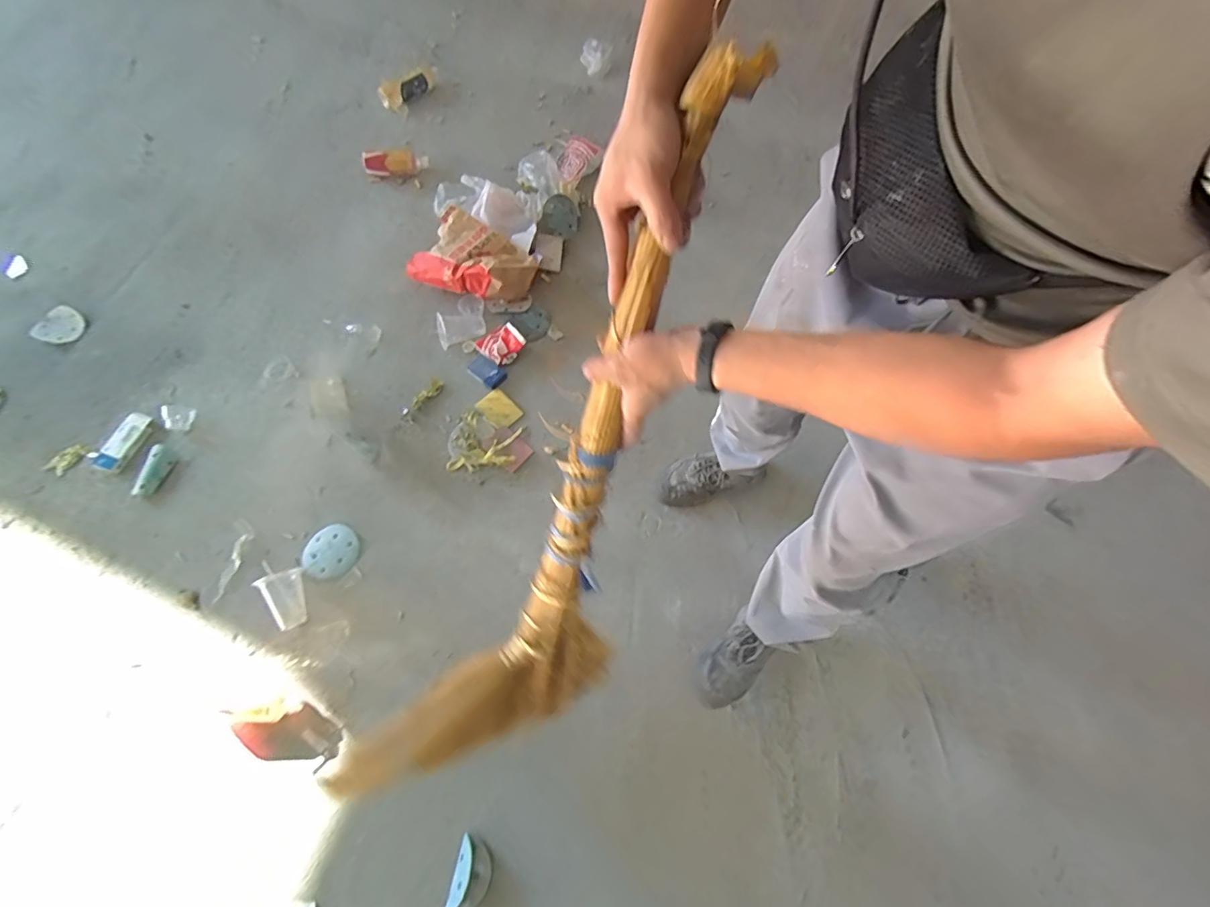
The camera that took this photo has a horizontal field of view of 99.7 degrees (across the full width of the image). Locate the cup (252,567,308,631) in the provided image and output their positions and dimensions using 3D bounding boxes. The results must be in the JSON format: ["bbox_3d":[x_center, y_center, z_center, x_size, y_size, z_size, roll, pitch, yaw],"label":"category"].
[{"bbox_3d":[-0.650,0.296,1.036,0.077,0.065,0.112,-25,71,-11],"label":"cup"}]

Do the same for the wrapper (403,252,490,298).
[{"bbox_3d":[-0.413,-0.466,1.342,0.254,0.091,0.076,25,70,9],"label":"wrapper"}]

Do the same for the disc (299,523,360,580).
[{"bbox_3d":[-0.592,0.210,1.103,0.111,0.010,0.115,4,61,-7],"label":"disc"}]

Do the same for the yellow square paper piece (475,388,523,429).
[{"bbox_3d":[-0.262,-0.110,1.257,0.077,0.009,0.099,-41,74,-16],"label":"yellow square paper piece"}]

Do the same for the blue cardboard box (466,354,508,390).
[{"bbox_3d":[-0.302,-0.207,1.293,0.098,0.020,0.059,34,71,12],"label":"blue cardboard box"}]

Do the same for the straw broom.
[{"bbox_3d":[-0.066,0.090,0.585,0.222,0.965,0.189,28,28,10],"label":"straw broom"}]

